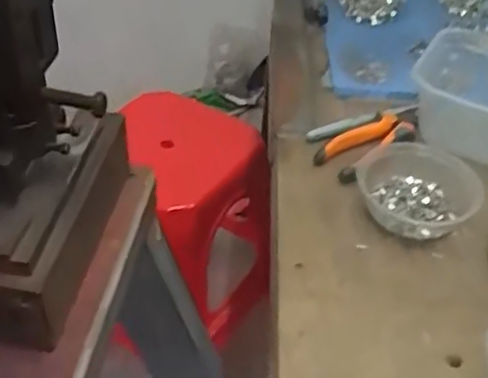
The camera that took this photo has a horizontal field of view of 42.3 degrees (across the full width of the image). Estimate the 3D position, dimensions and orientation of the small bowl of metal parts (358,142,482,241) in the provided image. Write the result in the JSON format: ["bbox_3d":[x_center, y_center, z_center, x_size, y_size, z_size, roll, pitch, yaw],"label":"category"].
[{"bbox_3d":[0.168,-0.002,0.614,0.107,0.038,0.105,1,41,-1],"label":"small bowl of metal parts"}]

